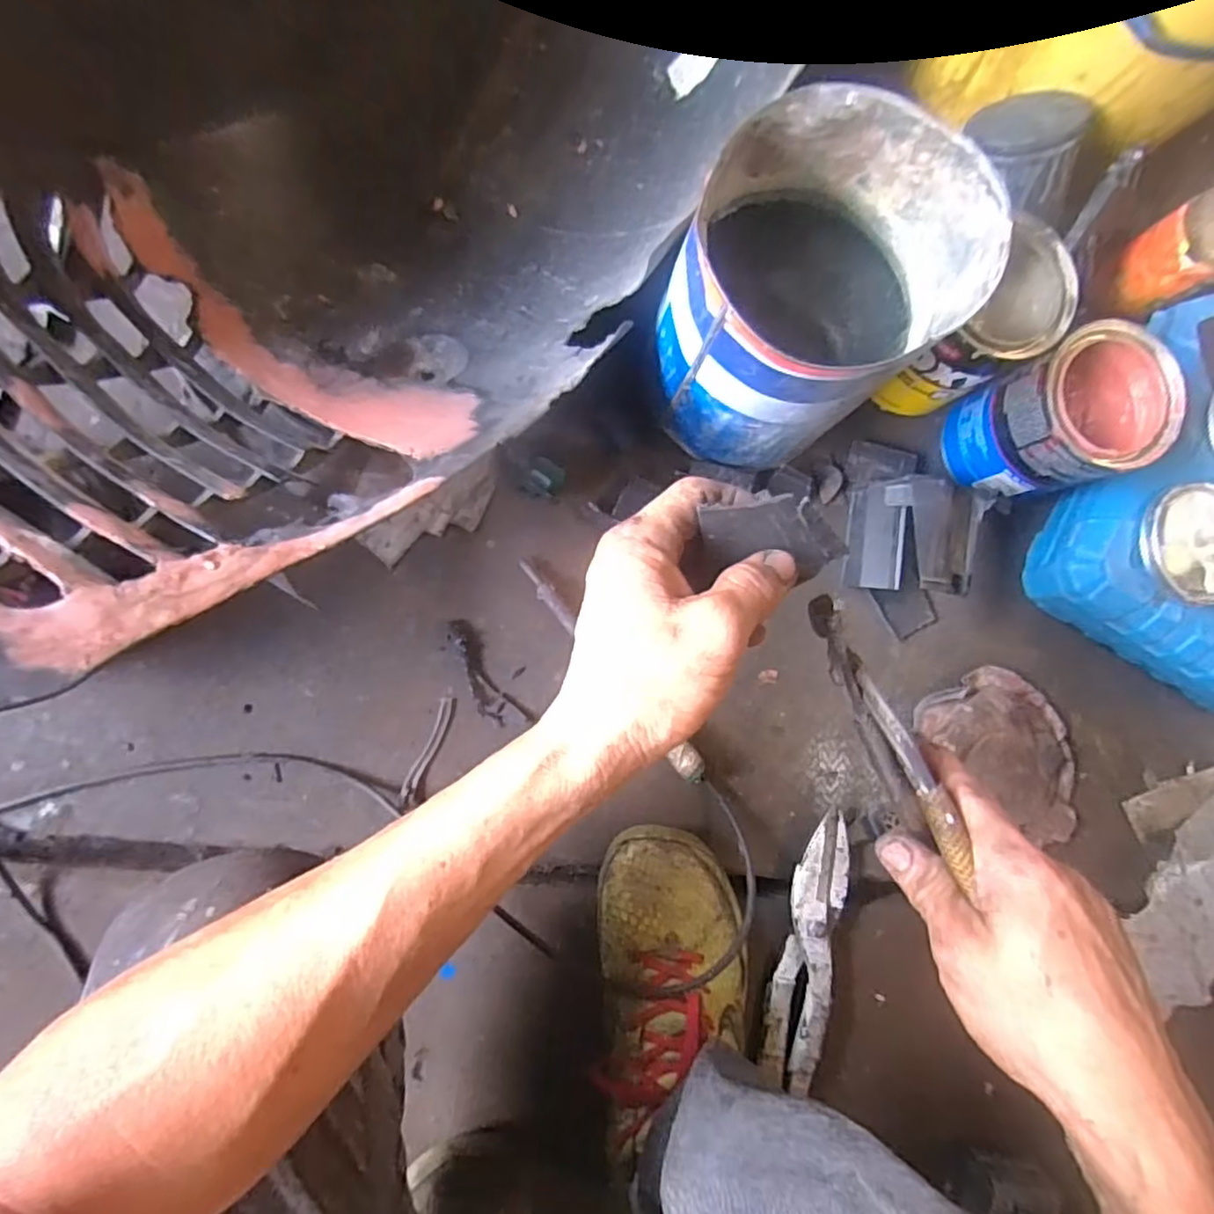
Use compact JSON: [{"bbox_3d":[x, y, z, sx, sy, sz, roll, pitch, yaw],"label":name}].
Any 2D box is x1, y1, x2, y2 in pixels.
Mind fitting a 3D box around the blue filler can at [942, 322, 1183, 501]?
[{"bbox_3d":[0.338,-0.141,0.510,0.100,0.110,0.097,0,86,-7],"label":"blue filler can"}]

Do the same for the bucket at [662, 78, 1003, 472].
[{"bbox_3d":[0.117,-0.198,0.444,0.153,0.178,0.163,0,86,-7],"label":"bucket"}]

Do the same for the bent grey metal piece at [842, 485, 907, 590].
[{"bbox_3d":[0.216,-0.055,0.541,0.043,0.004,0.081,5,88,19],"label":"bent grey metal piece"}]

